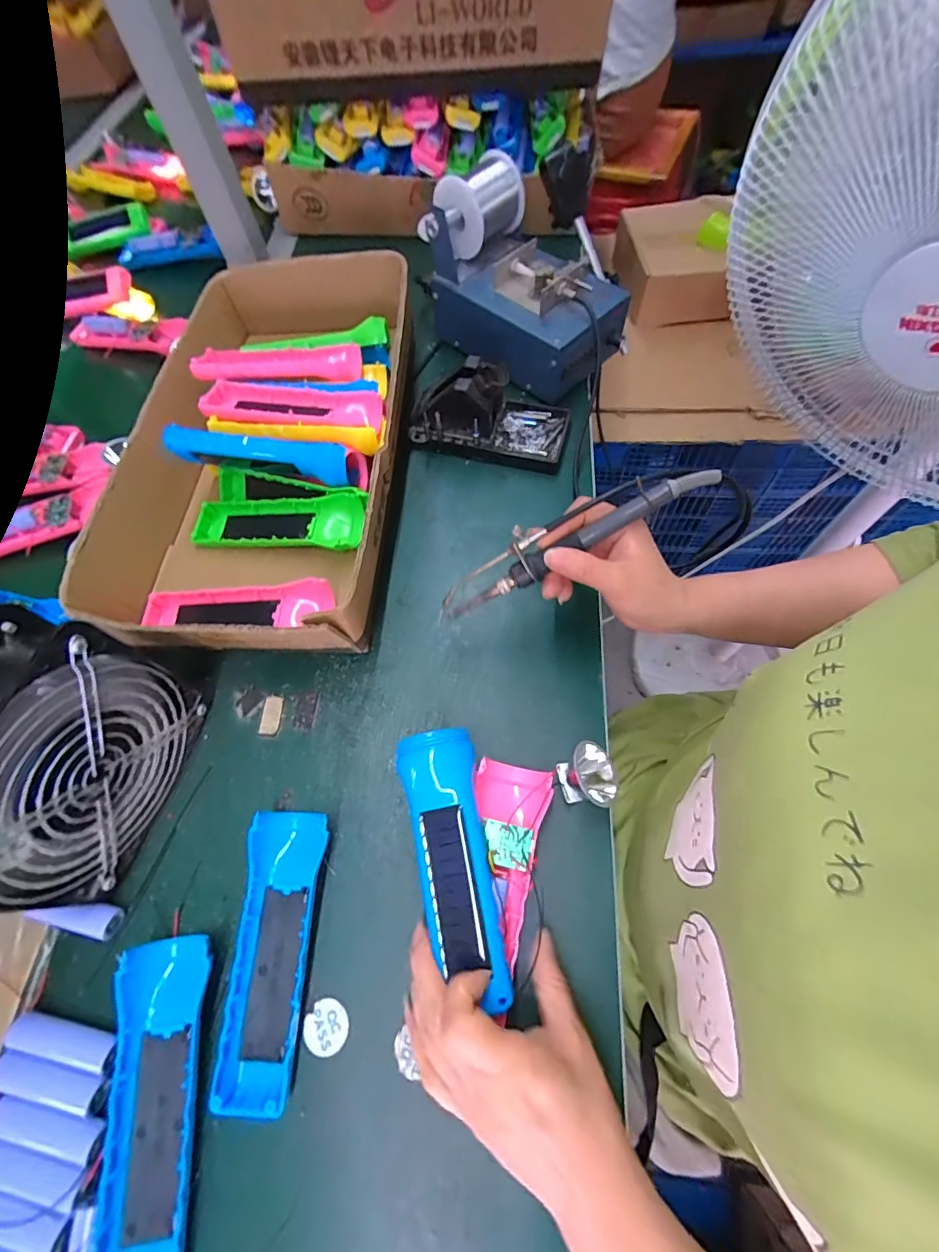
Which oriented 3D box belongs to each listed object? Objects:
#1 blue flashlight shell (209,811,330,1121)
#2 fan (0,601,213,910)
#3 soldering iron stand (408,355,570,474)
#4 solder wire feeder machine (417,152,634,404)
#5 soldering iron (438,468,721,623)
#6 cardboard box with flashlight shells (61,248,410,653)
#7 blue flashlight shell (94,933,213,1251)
[{"bbox_3d":[-0.123,0.203,0.303,0.045,0.023,0.156,1,65,0],"label":"blue flashlight shell"},{"bbox_3d":[-0.250,0.083,0.293,0.064,0.150,0.147,15,67,9],"label":"fan"},{"bbox_3d":[0.020,-0.213,0.468,0.154,0.073,0.076,14,66,9],"label":"soldering iron stand"},{"bbox_3d":[0.058,-0.352,0.488,0.124,0.125,0.205,-42,70,-15],"label":"solder wire feeder machine"},{"bbox_3d":[0.063,-0.059,0.330,0.204,0.023,0.029,-27,64,19],"label":"soldering iron"},{"bbox_3d":[-0.177,-0.174,0.445,0.220,0.086,0.418,3,65,2],"label":"cardboard box with flashlight shells"},{"bbox_3d":[-0.179,0.270,0.272,0.045,0.020,0.156,-8,65,-4],"label":"blue flashlight shell"}]

